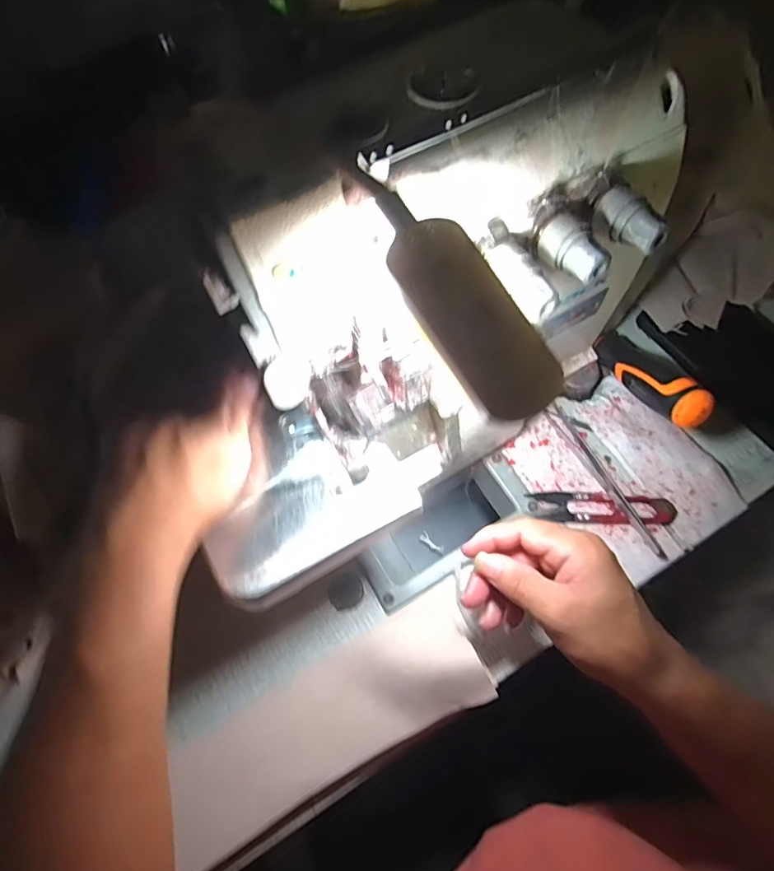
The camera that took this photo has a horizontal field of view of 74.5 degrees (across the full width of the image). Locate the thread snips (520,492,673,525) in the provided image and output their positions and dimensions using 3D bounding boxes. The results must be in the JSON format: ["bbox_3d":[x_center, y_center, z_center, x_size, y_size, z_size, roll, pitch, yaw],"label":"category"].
[{"bbox_3d":[0.159,0.053,0.375,0.104,0.004,0.023,1,69,0],"label":"thread snips"}]

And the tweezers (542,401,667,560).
[{"bbox_3d":[0.163,0.030,0.379,0.016,0.006,0.135,-27,71,-10],"label":"tweezers"}]

